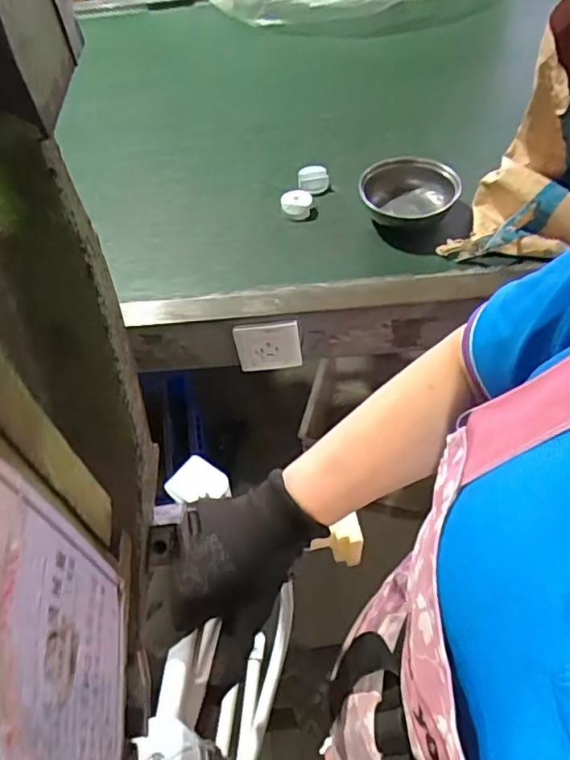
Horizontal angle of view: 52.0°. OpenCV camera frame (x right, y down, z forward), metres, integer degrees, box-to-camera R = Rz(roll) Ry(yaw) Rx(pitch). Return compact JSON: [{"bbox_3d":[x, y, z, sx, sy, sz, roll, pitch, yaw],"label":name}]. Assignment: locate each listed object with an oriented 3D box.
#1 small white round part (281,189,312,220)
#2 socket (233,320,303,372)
[{"bbox_3d":[0.018,-0.273,0.901,0.047,0.034,0.041,-5,53,1],"label":"small white round part"},{"bbox_3d":[-0.022,-0.043,0.785,0.084,0.086,0.012,-7,53,0],"label":"socket"}]

